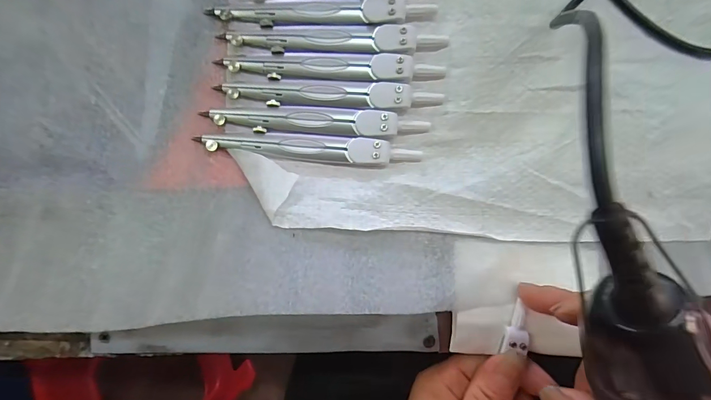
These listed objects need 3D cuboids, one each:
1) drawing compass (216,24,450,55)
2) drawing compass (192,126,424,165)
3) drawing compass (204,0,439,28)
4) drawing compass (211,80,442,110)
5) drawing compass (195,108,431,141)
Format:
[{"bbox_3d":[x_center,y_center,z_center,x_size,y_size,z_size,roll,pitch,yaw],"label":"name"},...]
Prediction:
[{"bbox_3d":[-0.011,-0.092,0.214,0.125,0.005,0.015,1,92,0],"label":"drawing compass"},{"bbox_3d":[-0.026,-0.030,0.215,0.123,0.006,0.015,5,92,0],"label":"drawing compass"},{"bbox_3d":[-0.019,-0.107,0.213,0.127,0.006,0.015,0,92,0],"label":"drawing compass"},{"bbox_3d":[-0.015,-0.061,0.215,0.126,0.005,0.015,2,92,0],"label":"drawing compass"},{"bbox_3d":[-0.022,-0.045,0.215,0.124,0.006,0.015,4,92,0],"label":"drawing compass"}]

